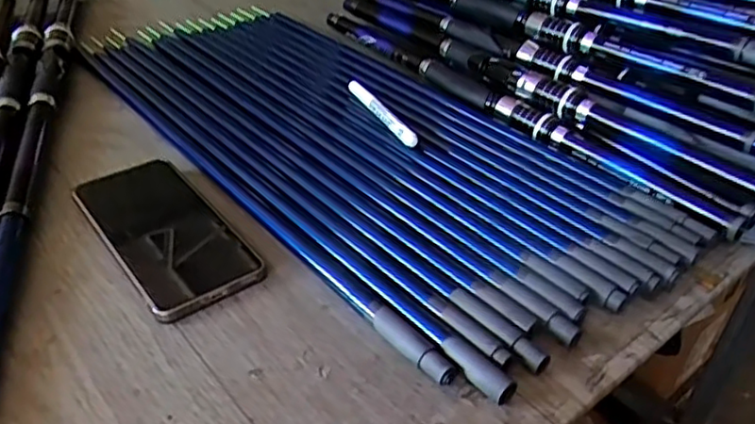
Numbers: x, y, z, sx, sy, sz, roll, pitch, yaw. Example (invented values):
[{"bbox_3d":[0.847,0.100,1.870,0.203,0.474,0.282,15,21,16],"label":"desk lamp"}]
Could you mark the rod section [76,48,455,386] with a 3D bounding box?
[{"bbox_3d":[-0.134,-0.034,0.514,0.020,0.013,0.537,-26,44,-32],"label":"rod section"}]

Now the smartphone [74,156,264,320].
[{"bbox_3d":[-0.152,0.009,0.452,0.080,0.011,0.173,-25,43,-31],"label":"smartphone"}]

